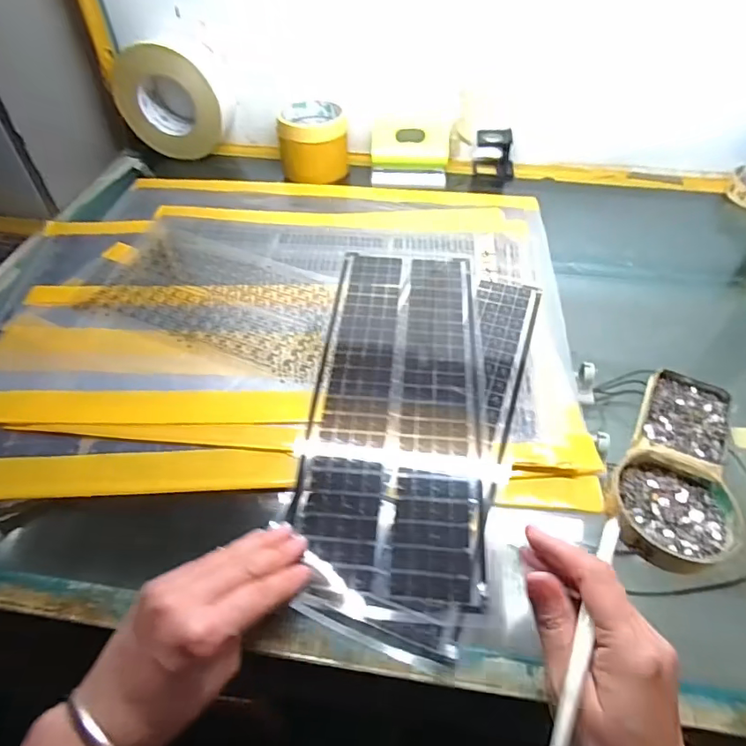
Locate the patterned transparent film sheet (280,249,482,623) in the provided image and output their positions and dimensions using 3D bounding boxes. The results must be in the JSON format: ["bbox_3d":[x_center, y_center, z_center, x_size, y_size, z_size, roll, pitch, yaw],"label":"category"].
[{"bbox_3d":[0.023,0.008,0.433,0.136,0.010,0.355,4,49,4],"label":"patterned transparent film sheet"}]

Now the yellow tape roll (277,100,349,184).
[{"bbox_3d":[-0.077,-0.311,0.672,0.087,0.078,0.087,-1,49,-1],"label":"yellow tape roll"}]

